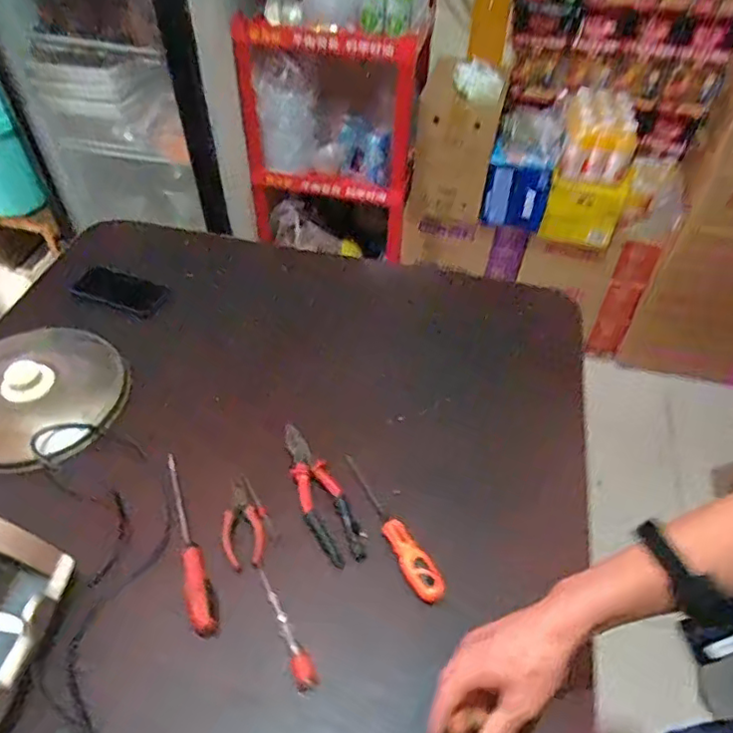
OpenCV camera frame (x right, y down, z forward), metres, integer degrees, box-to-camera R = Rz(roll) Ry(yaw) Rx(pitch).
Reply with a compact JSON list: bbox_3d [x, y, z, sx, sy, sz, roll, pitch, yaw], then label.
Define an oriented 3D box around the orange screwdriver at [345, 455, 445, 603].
[{"bbox_3d":[0.024,0.199,0.744,0.033,0.026,0.219,-24,52,-22],"label":"orange screwdriver"}]

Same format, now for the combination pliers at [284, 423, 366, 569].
[{"bbox_3d":[-0.062,0.164,0.778,0.054,0.029,0.204,-16,49,-16],"label":"combination pliers"}]

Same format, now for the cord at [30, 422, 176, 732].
[{"bbox_3d":[-0.308,0.232,0.691,0.162,0.048,0.450,-14,49,-14],"label":"cord"}]

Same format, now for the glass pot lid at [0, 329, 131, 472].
[{"bbox_3d":[-0.486,0.036,0.864,0.259,0.071,0.250,1,47,-1],"label":"glass pot lid"}]

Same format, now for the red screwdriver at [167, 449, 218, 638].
[{"bbox_3d":[-0.223,0.209,0.732,0.031,0.033,0.246,-15,49,-15],"label":"red screwdriver"}]

